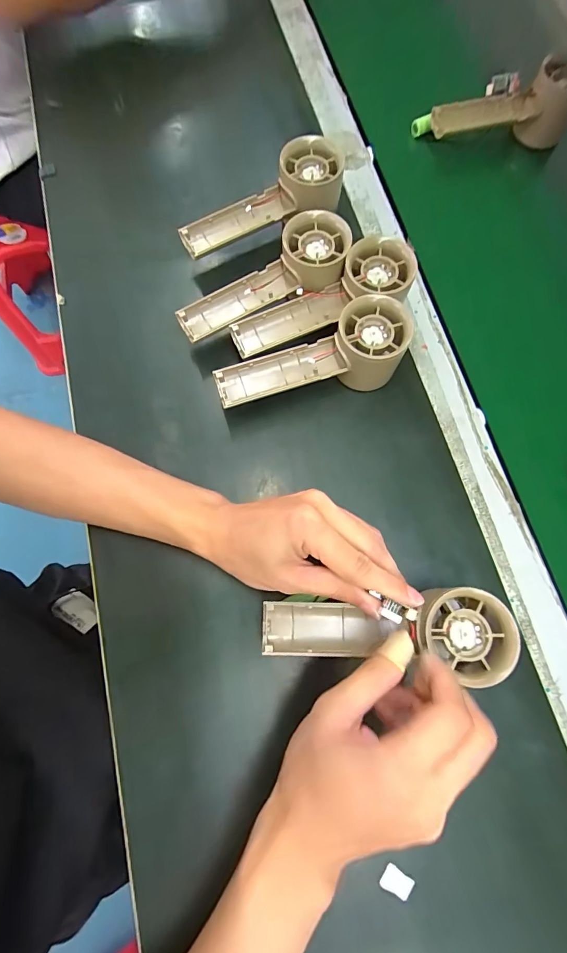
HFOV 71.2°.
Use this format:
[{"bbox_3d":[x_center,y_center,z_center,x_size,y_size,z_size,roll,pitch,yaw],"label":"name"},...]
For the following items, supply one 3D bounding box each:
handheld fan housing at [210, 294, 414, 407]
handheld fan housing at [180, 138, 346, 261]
[{"bbox_3d":[0.021,-0.095,0.327,0.156,0.057,0.058,-10,72,-1],"label":"handheld fan housing"},{"bbox_3d":[-0.015,-0.239,0.361,0.154,0.053,0.057,-33,74,-8],"label":"handheld fan housing"}]

